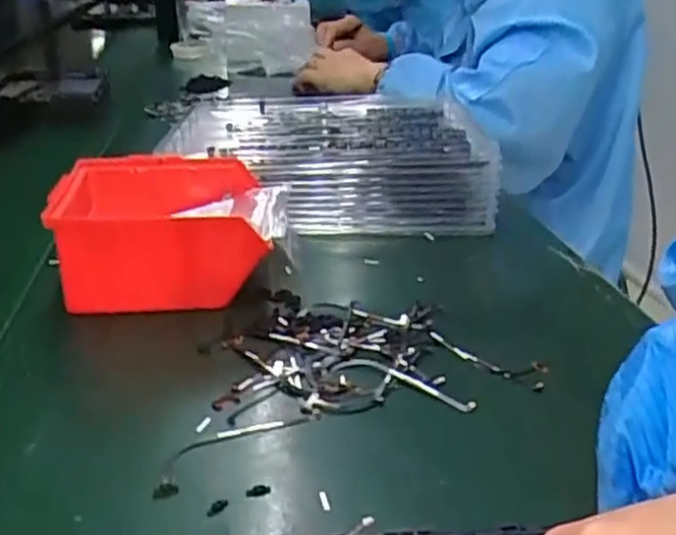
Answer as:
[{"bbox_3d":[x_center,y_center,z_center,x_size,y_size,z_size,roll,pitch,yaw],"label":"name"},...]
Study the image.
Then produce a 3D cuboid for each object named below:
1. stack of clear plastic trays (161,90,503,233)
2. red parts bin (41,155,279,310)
[{"bbox_3d":[-0.015,-0.097,0.656,0.256,0.087,0.218,-4,25,-8],"label":"stack of clear plastic trays"},{"bbox_3d":[-0.119,-0.026,0.502,0.134,0.068,0.126,-3,26,-11],"label":"red parts bin"}]

